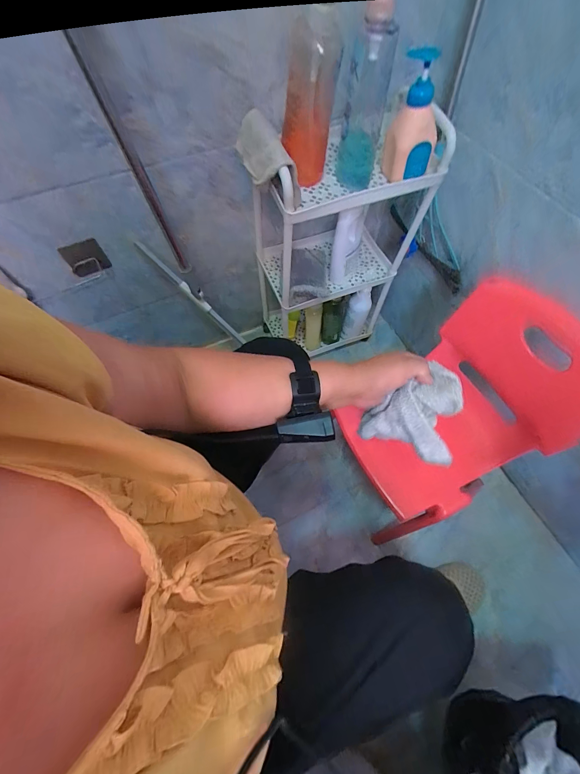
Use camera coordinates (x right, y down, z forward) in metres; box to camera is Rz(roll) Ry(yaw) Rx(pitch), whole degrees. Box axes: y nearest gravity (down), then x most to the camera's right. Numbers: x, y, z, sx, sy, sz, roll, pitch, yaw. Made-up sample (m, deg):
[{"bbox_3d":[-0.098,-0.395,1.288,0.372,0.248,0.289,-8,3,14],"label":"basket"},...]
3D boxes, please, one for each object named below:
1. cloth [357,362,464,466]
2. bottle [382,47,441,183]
[{"bbox_3d":[0.154,0.031,0.419,0.128,0.124,0.026,14,19,39],"label":"cloth"},{"bbox_3d":[0.196,-0.410,0.481,0.076,0.152,0.055,17,65,8],"label":"bottle"}]

